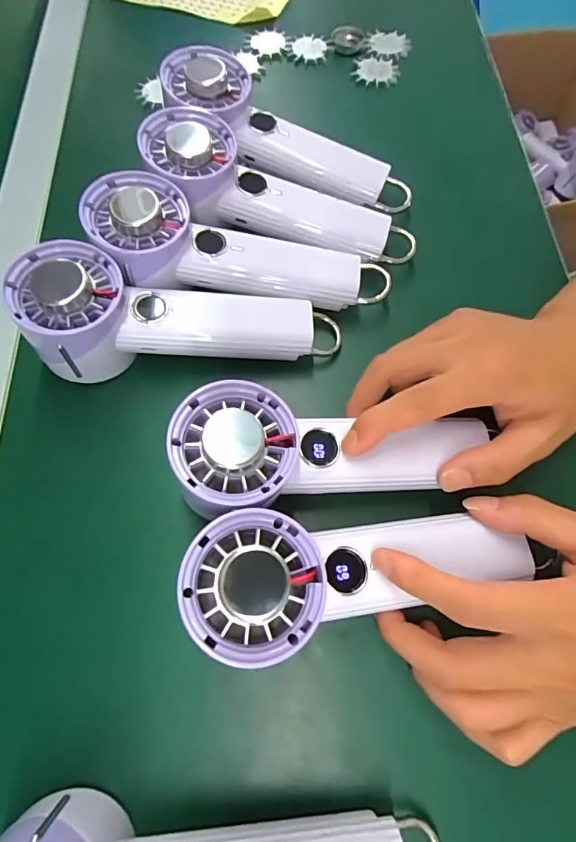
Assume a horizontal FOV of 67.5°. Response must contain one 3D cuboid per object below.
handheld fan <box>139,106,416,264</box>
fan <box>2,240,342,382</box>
[{"bbox_3d":[-0.004,-0.152,0.301,0.197,0.033,0.069,18,69,-10],"label":"handheld fan"},{"bbox_3d":[-0.065,-0.062,0.273,0.188,0.057,0.062,2,68,-14],"label":"fan"}]

